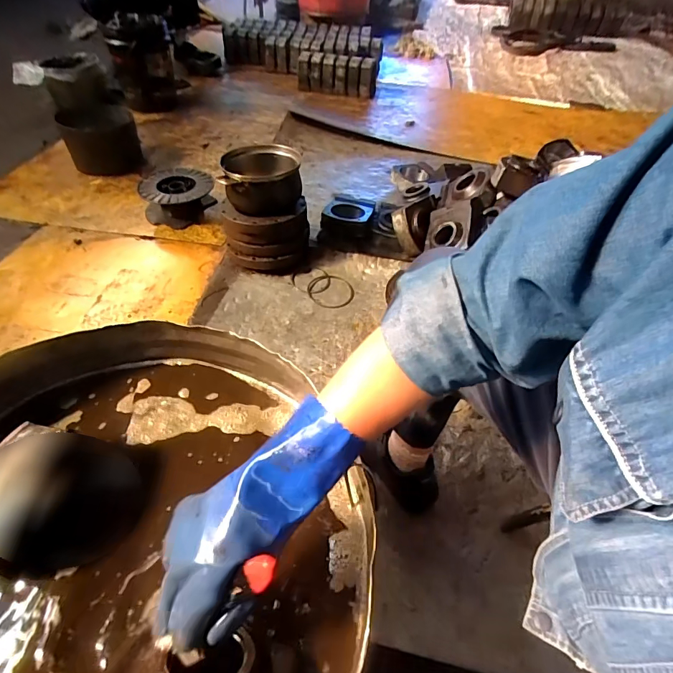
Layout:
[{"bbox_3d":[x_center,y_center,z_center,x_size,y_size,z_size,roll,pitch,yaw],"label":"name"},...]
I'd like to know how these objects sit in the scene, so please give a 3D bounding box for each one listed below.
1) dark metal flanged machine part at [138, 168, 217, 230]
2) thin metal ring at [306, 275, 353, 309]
[{"bbox_3d":[-0.508,-0.441,1.350,0.221,0.119,0.243,-17,51,-19],"label":"dark metal flanged machine part"},{"bbox_3d":[-0.015,-0.123,1.155,0.130,0.006,0.122,5,58,-2],"label":"thin metal ring"}]

